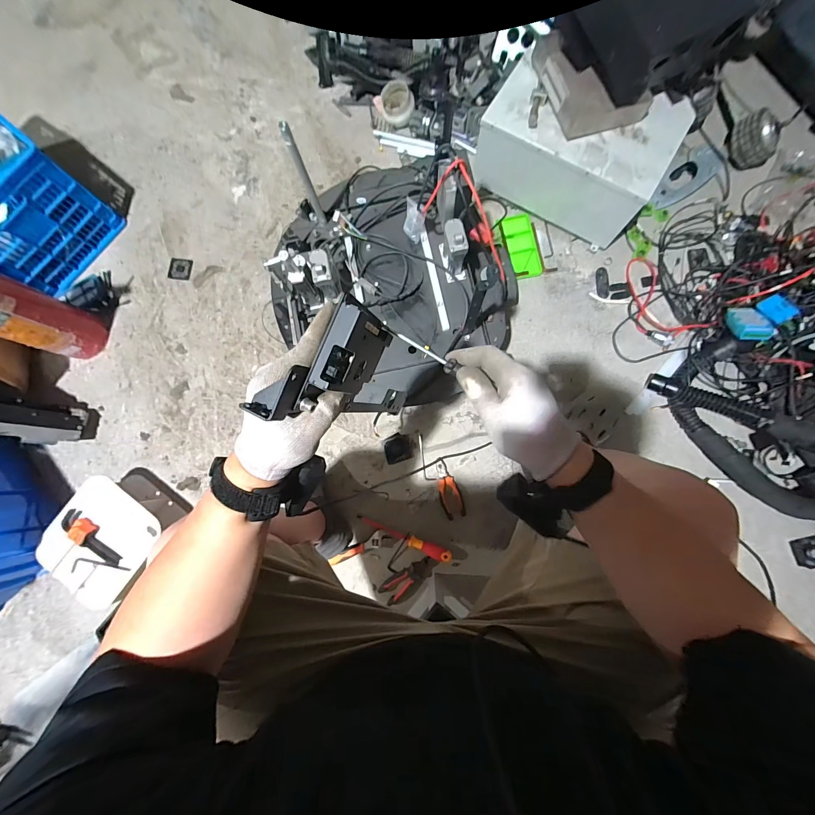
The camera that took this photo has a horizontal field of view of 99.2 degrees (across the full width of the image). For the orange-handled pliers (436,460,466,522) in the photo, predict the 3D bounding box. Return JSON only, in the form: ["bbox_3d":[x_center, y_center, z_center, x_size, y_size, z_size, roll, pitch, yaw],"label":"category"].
[{"bbox_3d":[0.104,0.211,0.896,0.055,0.010,0.149,-21,80,-1],"label":"orange-handled pliers"}]

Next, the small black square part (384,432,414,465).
[{"bbox_3d":[-0.024,0.107,0.921,0.074,0.011,0.073,-15,80,-1],"label":"small black square part"}]

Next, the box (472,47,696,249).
[{"bbox_3d":[0.420,-0.661,0.889,0.421,0.181,0.251,32,83,7],"label":"box"}]

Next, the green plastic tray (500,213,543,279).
[{"bbox_3d":[0.325,-0.460,0.985,0.079,0.016,0.184,-12,80,0],"label":"green plastic tray"}]

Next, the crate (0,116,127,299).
[{"bbox_3d":[-1.116,-0.575,0.940,0.390,0.292,0.347,28,83,6],"label":"crate"}]

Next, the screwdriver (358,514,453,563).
[{"bbox_3d":[-0.009,0.325,0.873,0.248,0.038,0.029,23,82,6],"label":"screwdriver"}]

